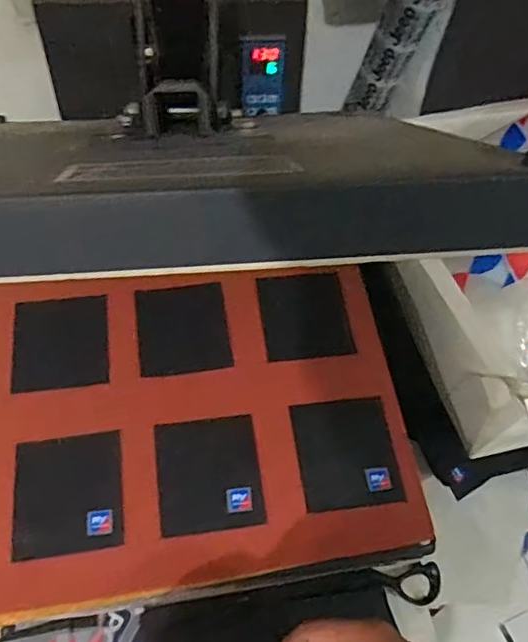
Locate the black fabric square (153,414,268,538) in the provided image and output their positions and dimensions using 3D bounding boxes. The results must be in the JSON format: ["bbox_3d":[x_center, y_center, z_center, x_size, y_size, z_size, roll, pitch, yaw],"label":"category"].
[{"bbox_3d":[-0.049,0.136,0.522,0.089,0.005,0.097,-7,63,-7],"label":"black fabric square"}]

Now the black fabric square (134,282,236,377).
[{"bbox_3d":[-0.080,0.008,0.578,0.088,0.009,0.090,-8,70,-3],"label":"black fabric square"}]

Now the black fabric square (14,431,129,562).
[{"bbox_3d":[-0.166,0.147,0.501,0.089,0.004,0.096,-6,65,-9],"label":"black fabric square"}]

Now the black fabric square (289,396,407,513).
[{"bbox_3d":[0.075,0.120,0.537,0.090,0.006,0.097,-4,63,-6],"label":"black fabric square"}]

